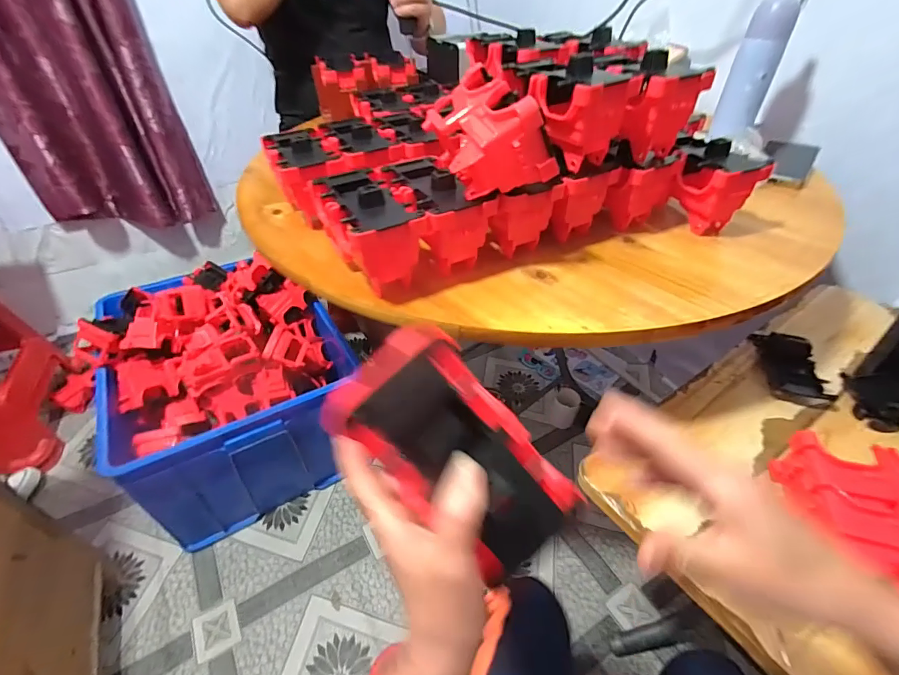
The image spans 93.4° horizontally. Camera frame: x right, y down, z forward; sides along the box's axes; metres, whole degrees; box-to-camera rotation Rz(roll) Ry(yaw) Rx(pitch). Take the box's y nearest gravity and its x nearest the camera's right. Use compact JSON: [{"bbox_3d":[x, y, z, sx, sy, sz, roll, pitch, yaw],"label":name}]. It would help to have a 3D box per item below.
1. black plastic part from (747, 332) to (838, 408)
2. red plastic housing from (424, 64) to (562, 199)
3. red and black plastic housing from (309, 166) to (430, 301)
[{"bbox_3d":[0.485,0.039,0.600,0.072,0.042,0.138,9,44,11],"label":"black plastic part"},{"bbox_3d":[0.038,-0.210,0.432,0.094,0.085,0.126,-11,44,-11],"label":"red plastic housing"},{"bbox_3d":[-0.090,-0.121,0.462,0.082,0.092,0.142,-16,45,-16],"label":"red and black plastic housing"}]

